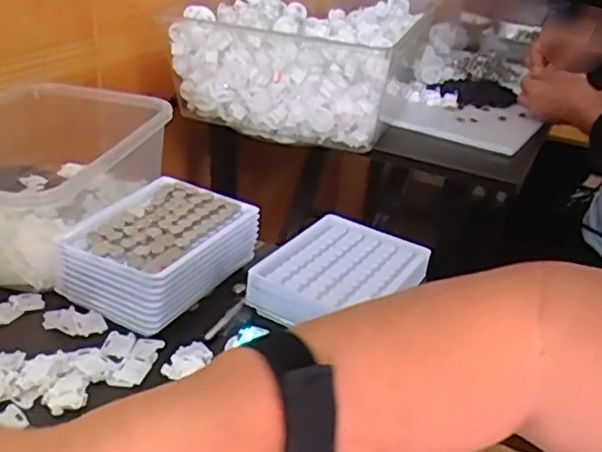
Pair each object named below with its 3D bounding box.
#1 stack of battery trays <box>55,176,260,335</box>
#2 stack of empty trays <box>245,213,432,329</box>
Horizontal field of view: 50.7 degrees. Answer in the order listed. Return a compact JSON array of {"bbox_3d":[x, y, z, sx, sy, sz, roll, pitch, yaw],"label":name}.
[{"bbox_3d":[-0.109,0.017,0.499,0.104,0.051,0.129,18,31,21],"label":"stack of battery trays"},{"bbox_3d":[0.027,0.037,0.506,0.102,0.032,0.134,23,33,28],"label":"stack of empty trays"}]

